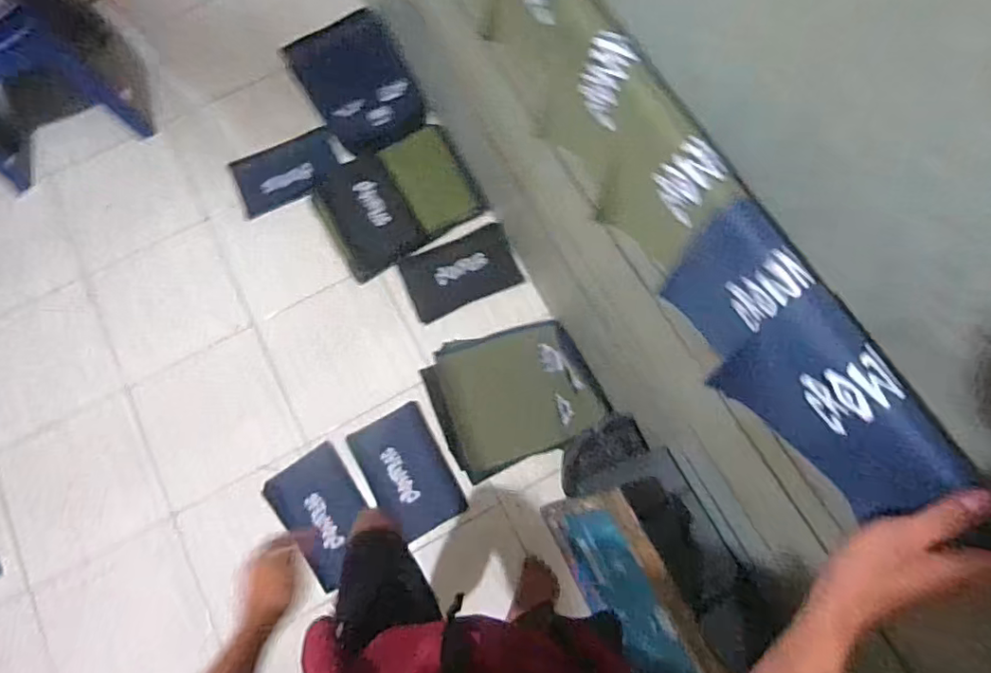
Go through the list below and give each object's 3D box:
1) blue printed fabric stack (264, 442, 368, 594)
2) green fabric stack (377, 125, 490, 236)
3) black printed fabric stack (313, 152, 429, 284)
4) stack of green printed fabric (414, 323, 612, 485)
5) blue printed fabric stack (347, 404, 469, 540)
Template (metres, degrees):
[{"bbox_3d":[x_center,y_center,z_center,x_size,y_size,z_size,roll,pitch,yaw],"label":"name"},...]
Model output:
[{"bbox_3d":[-0.463,0.480,1.538,0.216,0.034,0.332,-37,78,-7],"label":"blue printed fabric stack"},{"bbox_3d":[-0.189,-0.490,1.746,0.219,0.044,0.334,-29,77,-5],"label":"green fabric stack"},{"bbox_3d":[-0.403,-0.388,1.723,0.246,0.068,0.376,-29,77,-5],"label":"black printed fabric stack"},{"bbox_3d":[0.052,0.154,1.593,0.442,0.035,0.375,-21,77,-3],"label":"stack of green printed fabric"},{"bbox_3d":[-0.243,0.371,1.552,0.213,0.029,0.336,-28,77,-5],"label":"blue printed fabric stack"}]

